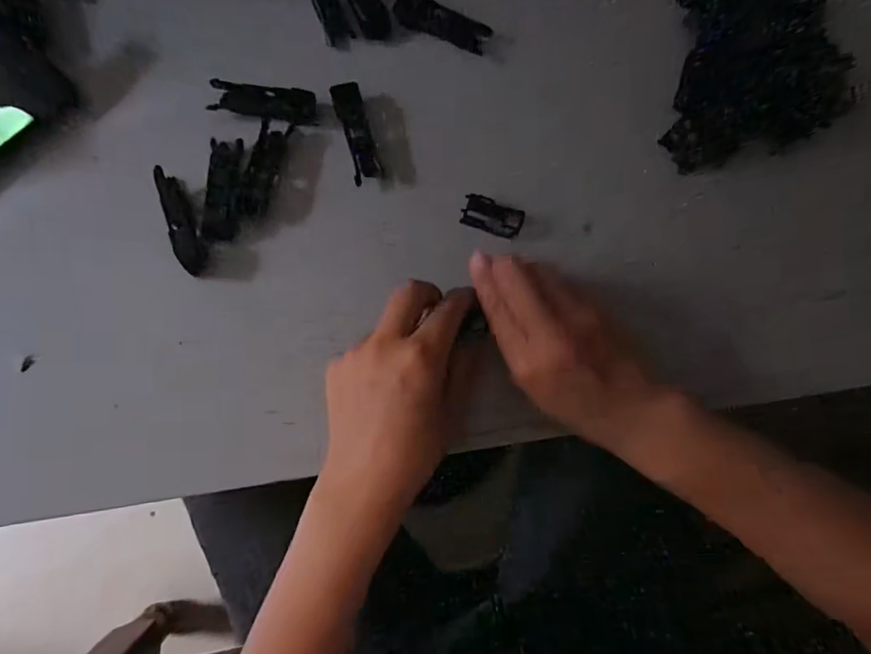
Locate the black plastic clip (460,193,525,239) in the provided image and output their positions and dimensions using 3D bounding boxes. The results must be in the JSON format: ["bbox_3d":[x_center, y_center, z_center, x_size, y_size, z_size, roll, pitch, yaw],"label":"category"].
[{"bbox_3d":[0.037,-0.071,0.331,0.038,0.009,0.021,23,82,-2],"label":"black plastic clip"}]

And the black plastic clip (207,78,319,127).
[{"bbox_3d":[-0.111,-0.146,0.331,0.066,0.004,0.023,5,83,-4],"label":"black plastic clip"}]

